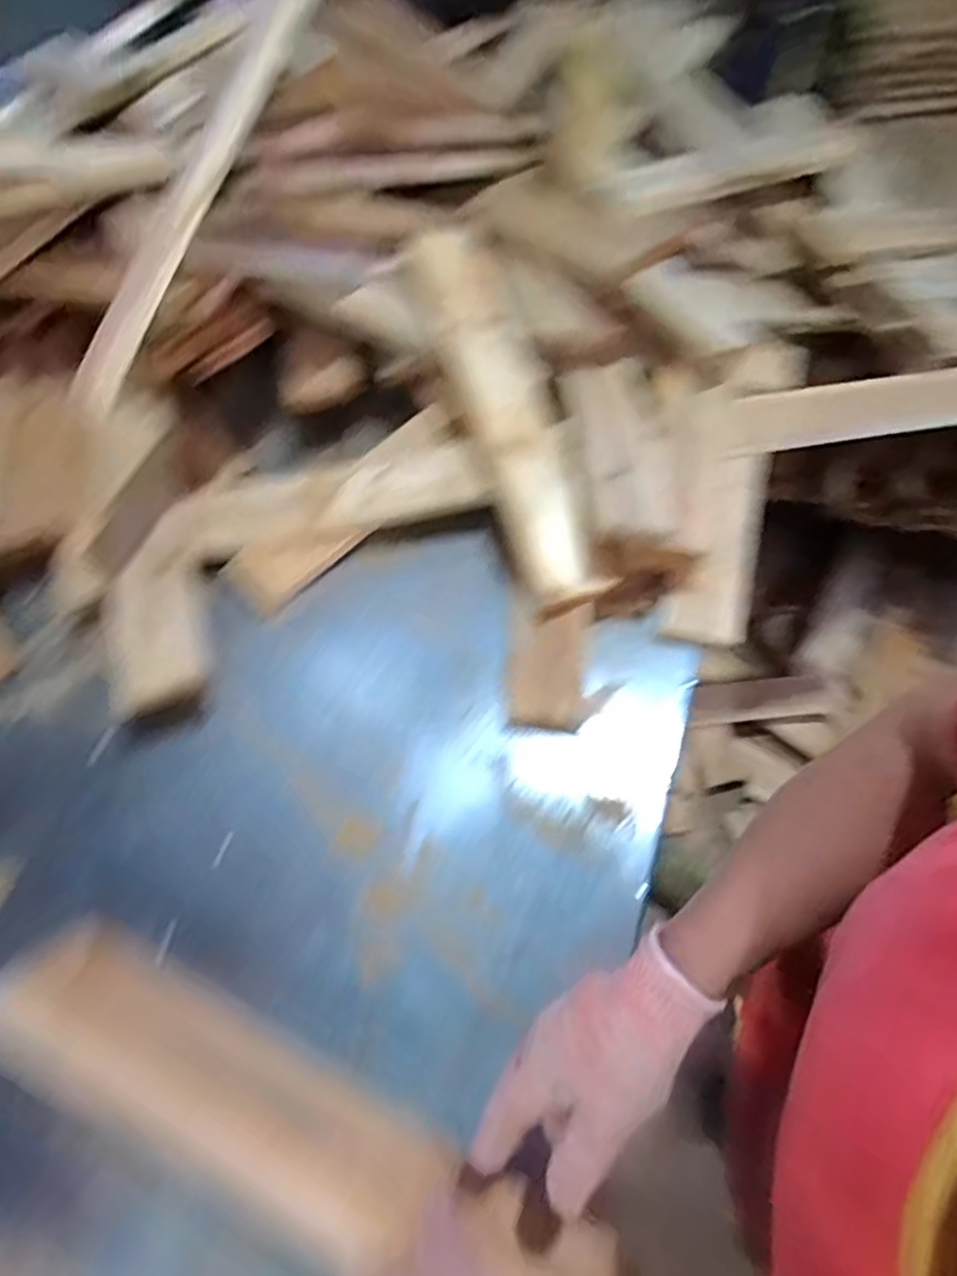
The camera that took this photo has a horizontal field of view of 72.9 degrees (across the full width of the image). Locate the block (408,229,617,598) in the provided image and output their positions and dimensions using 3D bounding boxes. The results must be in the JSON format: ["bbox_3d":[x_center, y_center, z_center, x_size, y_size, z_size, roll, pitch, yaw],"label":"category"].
[{"bbox_3d":[0.027,-0.275,0.756,0.108,0.063,0.514,-16,75,-6],"label":"block"}]

